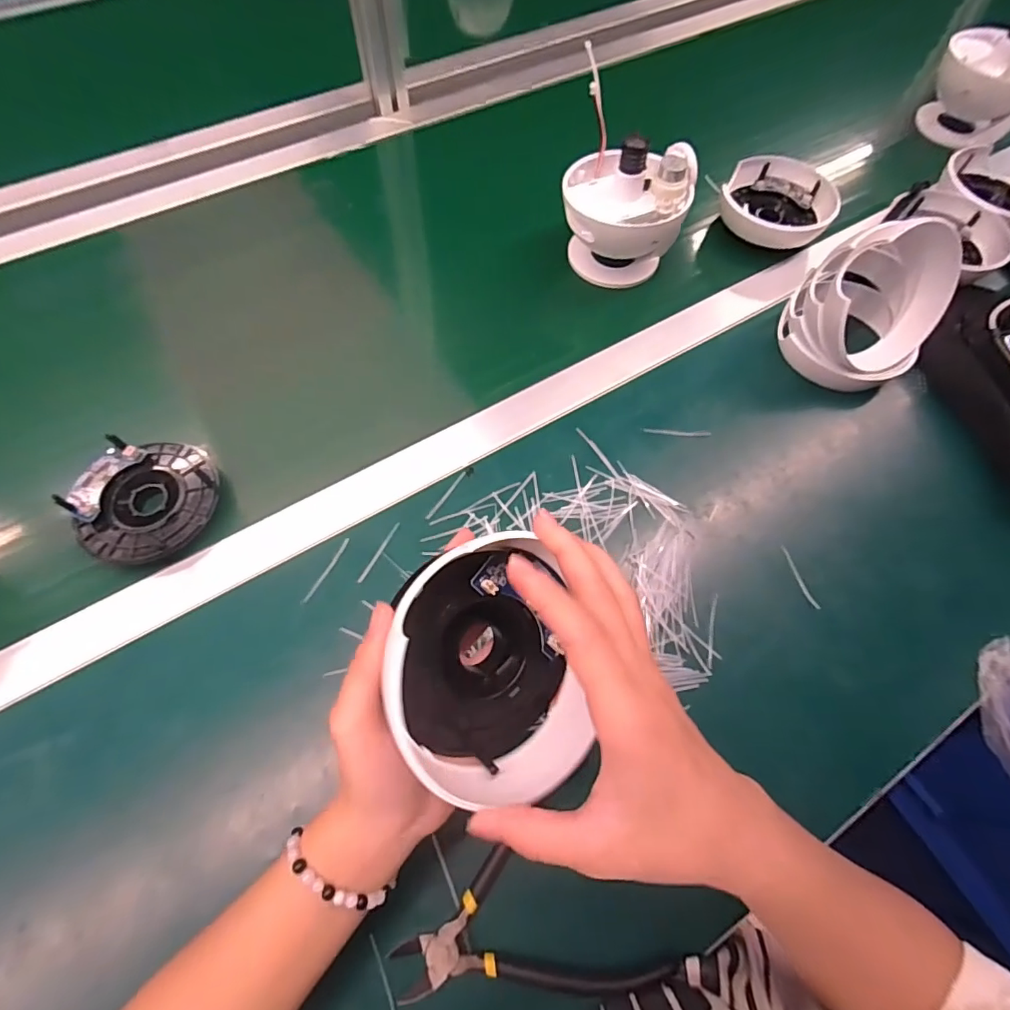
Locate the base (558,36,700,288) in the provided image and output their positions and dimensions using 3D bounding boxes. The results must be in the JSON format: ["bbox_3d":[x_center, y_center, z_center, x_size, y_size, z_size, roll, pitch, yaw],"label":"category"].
[{"bbox_3d":[0.115,-0.289,0.496,0.112,0.111,0.114,15,65,5],"label":"base"}]

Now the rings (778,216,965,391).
[{"bbox_3d":[0.317,-0.173,0.441,0.129,0.108,0.110,-36,71,-17],"label":"rings"}]

